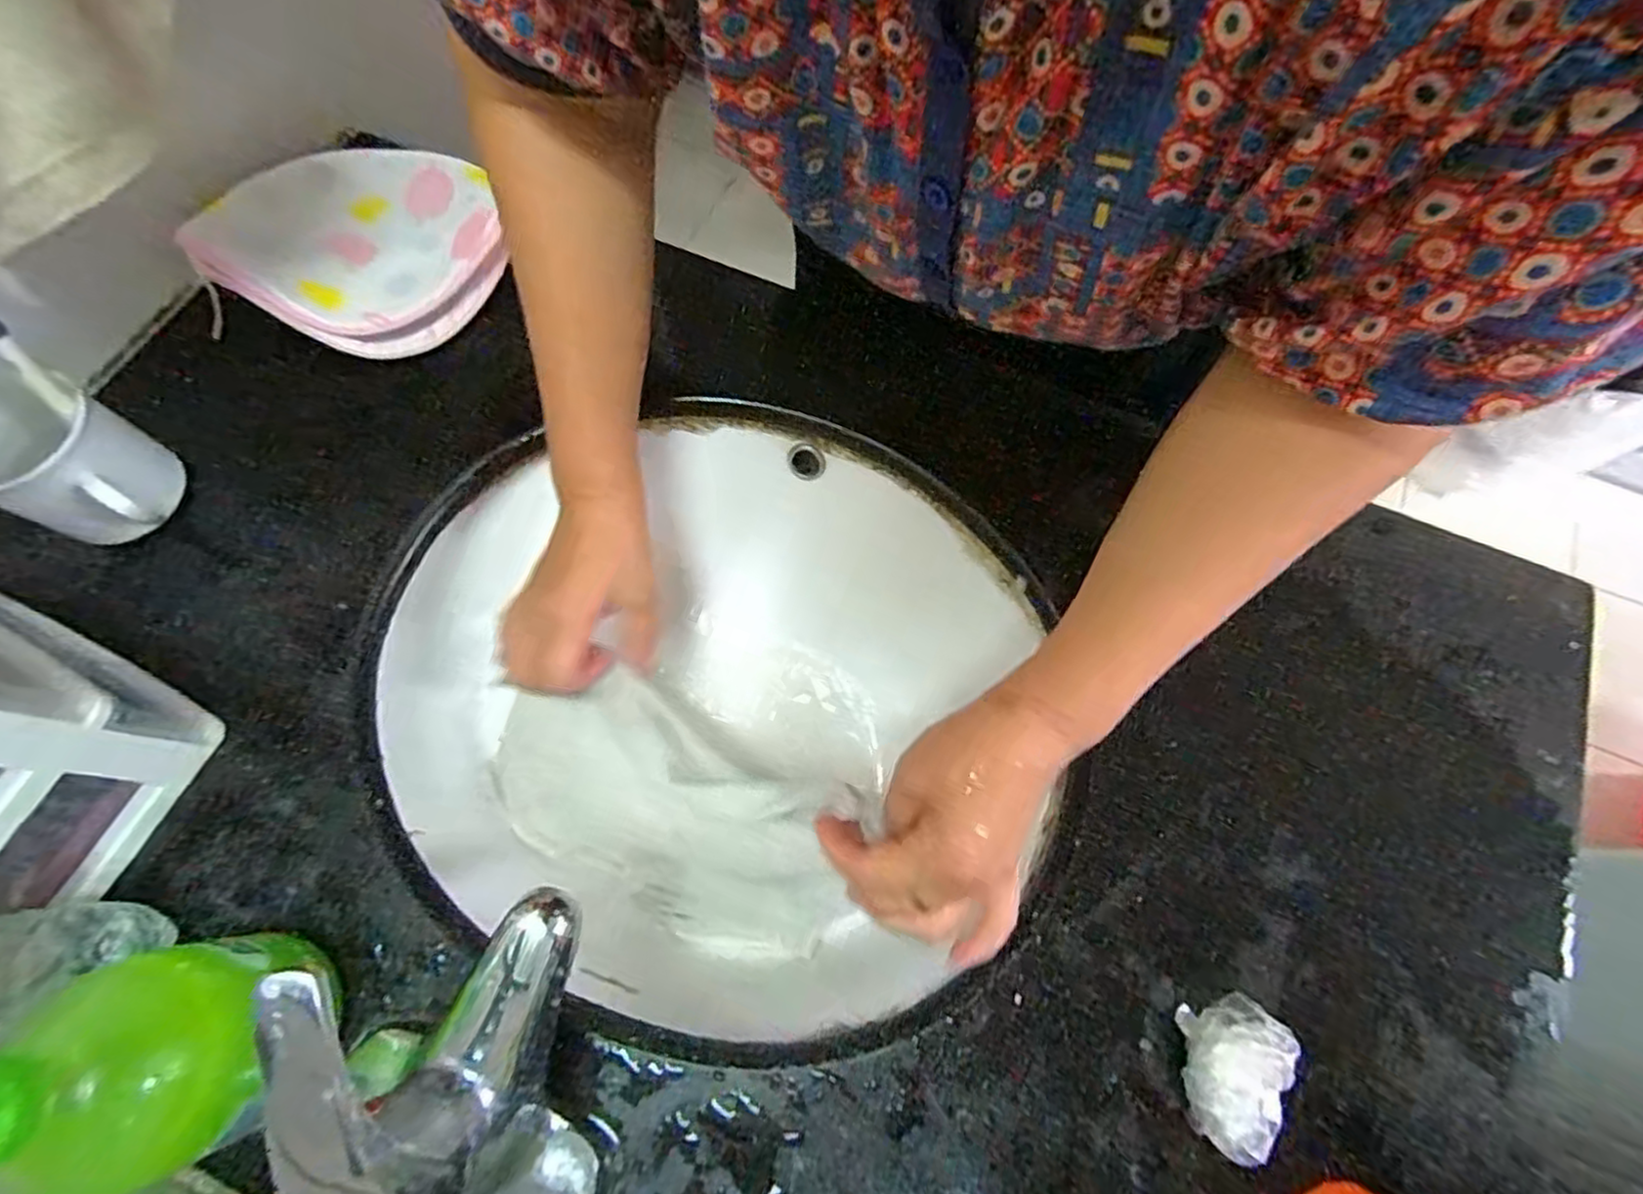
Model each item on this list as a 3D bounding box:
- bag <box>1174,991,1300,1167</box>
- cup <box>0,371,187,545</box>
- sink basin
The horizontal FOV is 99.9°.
[{"bbox_3d":[0.190,0.217,0.310,0.041,0.061,0.064,18,70,7],"label":"bag"},{"bbox_3d":[-0.435,-0.074,0.405,0.088,0.084,0.072,18,70,7],"label":"cup"},{"bbox_3d":[-0.081,0.063,0.470,0.376,0.146,0.369,0,68,0],"label":"sink basin"}]

